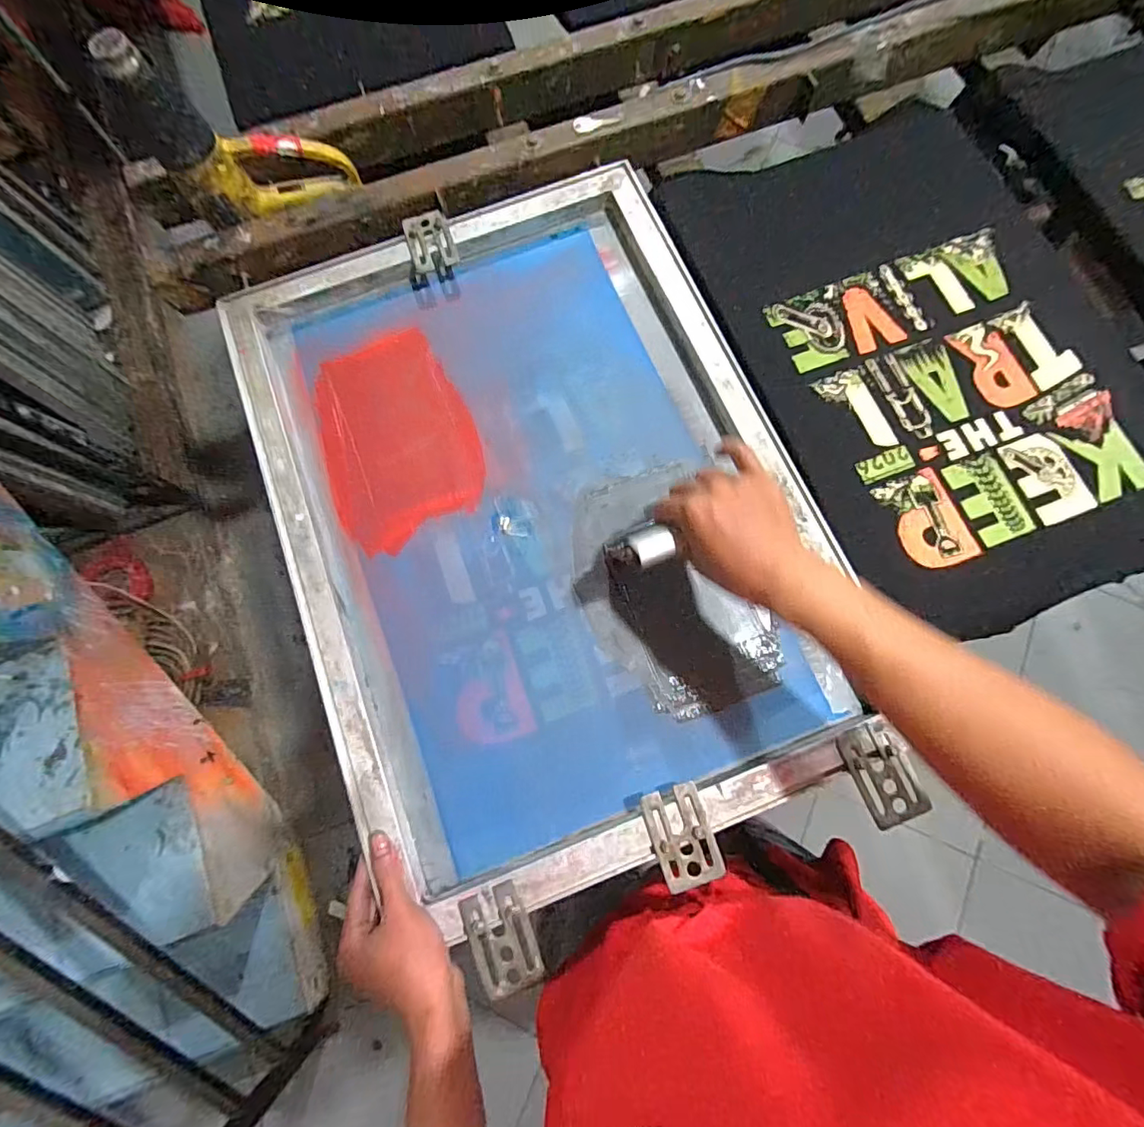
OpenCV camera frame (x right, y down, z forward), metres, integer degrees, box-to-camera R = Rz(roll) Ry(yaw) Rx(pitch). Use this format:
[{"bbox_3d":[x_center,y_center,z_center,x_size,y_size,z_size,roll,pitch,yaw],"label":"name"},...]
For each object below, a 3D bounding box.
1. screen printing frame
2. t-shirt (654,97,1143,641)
[{"bbox_3d":[-0.039,-0.054,0.530,0.479,0.038,0.723,-21,77,-3],"label":"screen printing frame"},{"bbox_3d":[0.409,-0.254,0.585,0.397,0.025,0.613,-21,77,-3],"label":"t-shirt"}]

